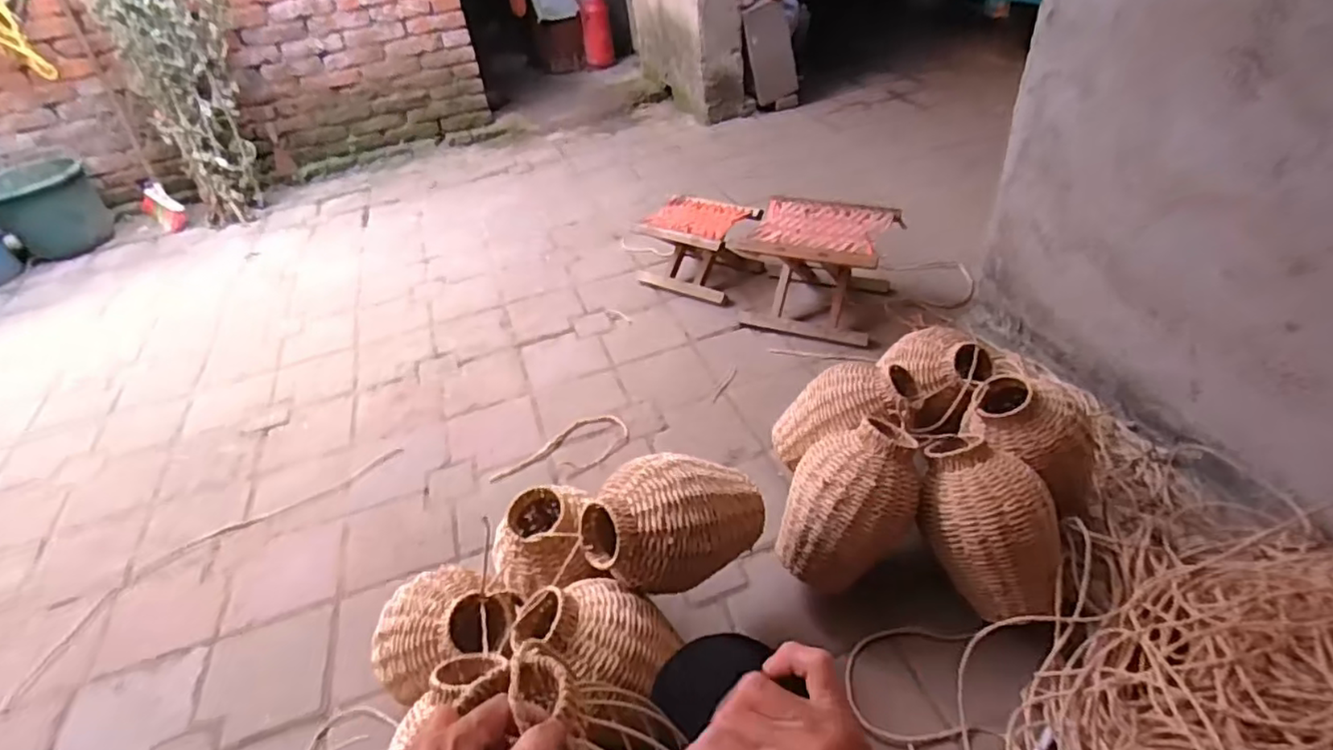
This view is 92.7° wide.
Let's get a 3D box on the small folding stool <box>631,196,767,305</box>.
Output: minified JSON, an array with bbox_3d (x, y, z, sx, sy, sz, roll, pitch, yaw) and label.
[{"bbox_3d":[0.080,-0.345,1.755,0.299,0.192,0.251,20,46,28],"label":"small folding stool"}]

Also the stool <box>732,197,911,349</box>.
[{"bbox_3d":[0.365,-0.268,1.585,0.343,0.239,0.285,13,43,22],"label":"stool"}]

